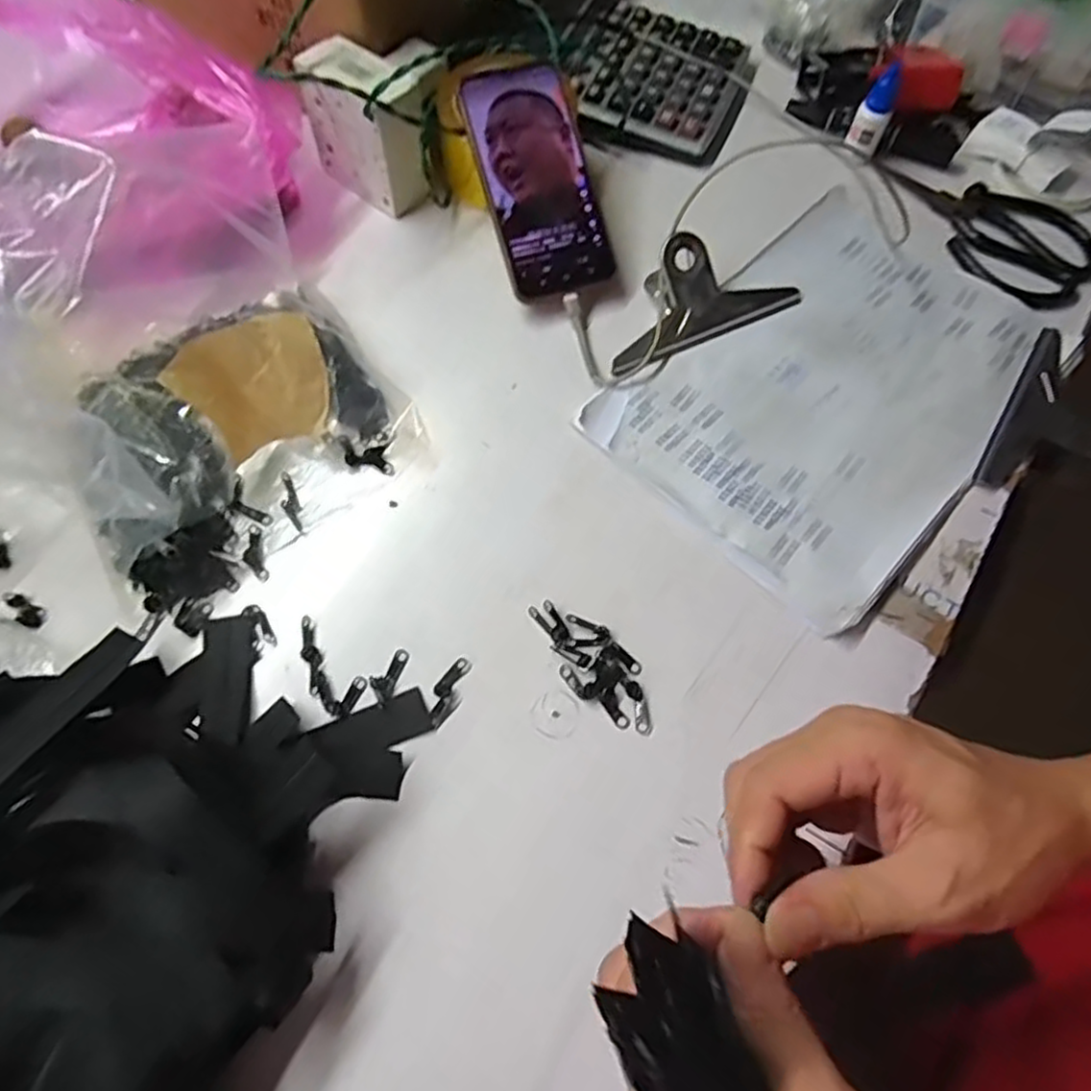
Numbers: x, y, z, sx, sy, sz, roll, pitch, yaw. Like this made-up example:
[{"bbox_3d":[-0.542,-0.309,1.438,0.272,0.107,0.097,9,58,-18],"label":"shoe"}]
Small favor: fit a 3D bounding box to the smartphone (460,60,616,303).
[{"bbox_3d":[-0.005,-0.256,0.498,0.074,0.012,0.158,-16,91,-7],"label":"smartphone"}]

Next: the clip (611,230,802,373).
[{"bbox_3d":[0.106,-0.176,0.489,0.148,0.042,0.073,-18,66,-8],"label":"clip"}]

